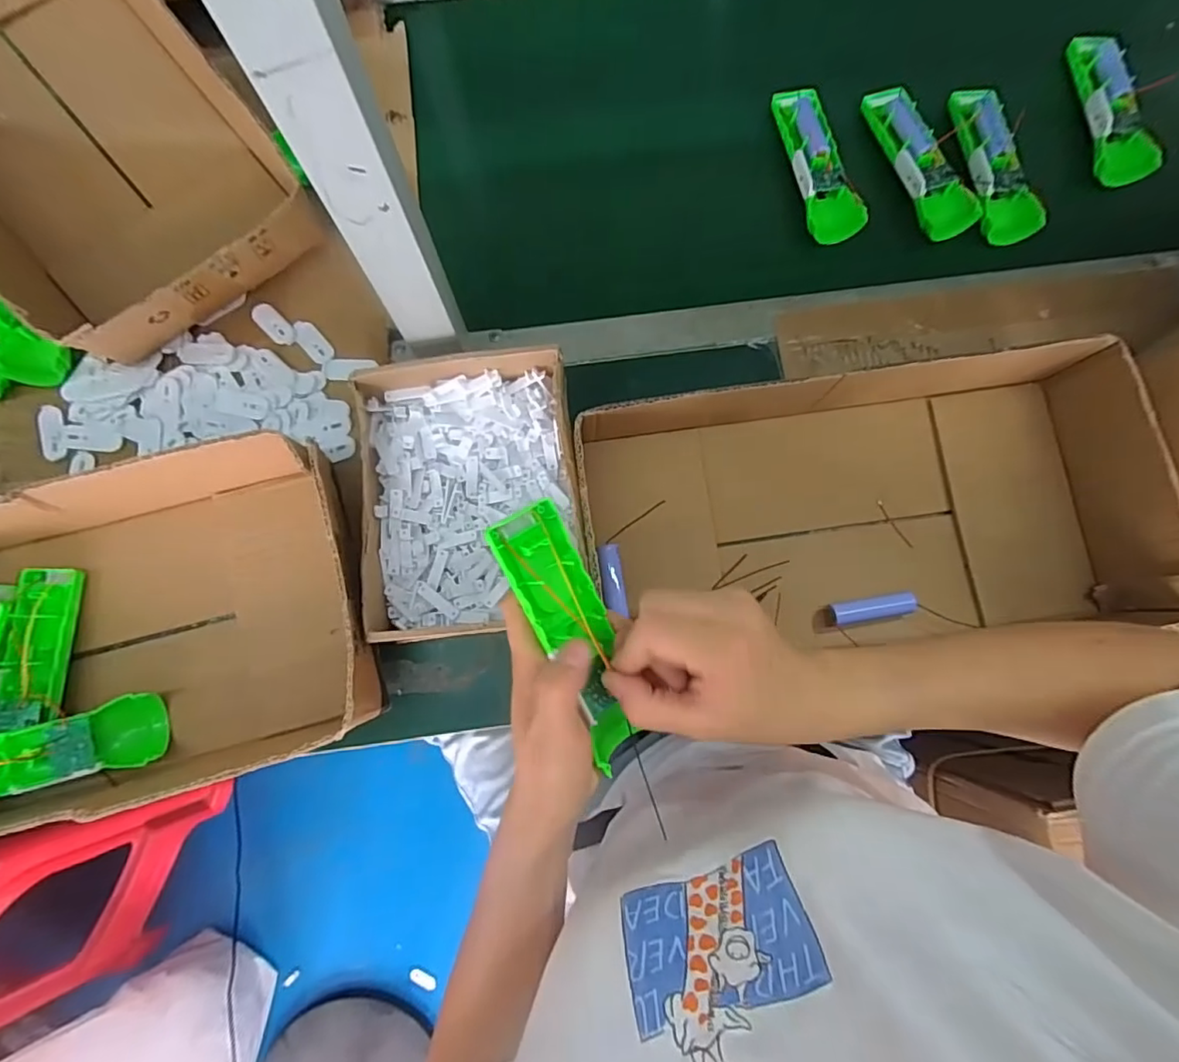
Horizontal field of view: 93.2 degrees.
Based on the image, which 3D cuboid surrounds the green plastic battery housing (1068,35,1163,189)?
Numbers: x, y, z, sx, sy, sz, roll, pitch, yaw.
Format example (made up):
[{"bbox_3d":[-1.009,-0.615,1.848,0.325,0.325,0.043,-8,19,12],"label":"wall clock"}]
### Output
[{"bbox_3d":[0.477,-0.387,0.507,0.043,0.020,0.156,0,79,1],"label":"green plastic battery housing"}]

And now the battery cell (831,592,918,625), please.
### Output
[{"bbox_3d":[0.226,0.062,0.446,0.064,0.017,0.018,-9,79,-1],"label":"battery cell"}]

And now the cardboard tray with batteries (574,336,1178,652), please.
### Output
[{"bbox_3d":[0.200,-0.014,0.422,0.406,0.085,0.193,-7,79,-1],"label":"cardboard tray with batteries"}]

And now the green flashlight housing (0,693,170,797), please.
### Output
[{"bbox_3d":[-0.404,0.165,0.396,0.171,0.032,0.049,-12,78,-25],"label":"green flashlight housing"}]

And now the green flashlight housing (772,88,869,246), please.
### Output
[{"bbox_3d":[0.208,-0.337,0.515,0.044,0.030,0.155,-12,79,-2],"label":"green flashlight housing"}]

